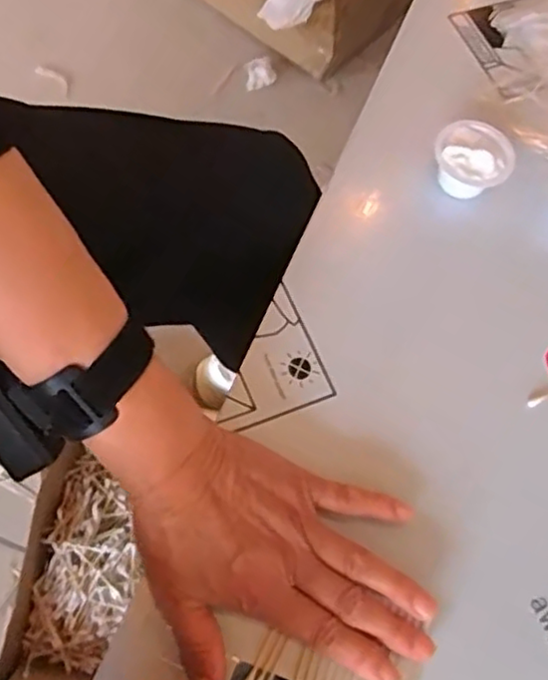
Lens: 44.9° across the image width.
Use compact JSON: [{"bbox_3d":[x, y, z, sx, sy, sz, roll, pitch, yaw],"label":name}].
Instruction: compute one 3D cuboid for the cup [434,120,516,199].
[{"bbox_3d":[0.138,-0.124,0.465,0.052,0.032,0.048,2,66,-5],"label":"cup"}]

